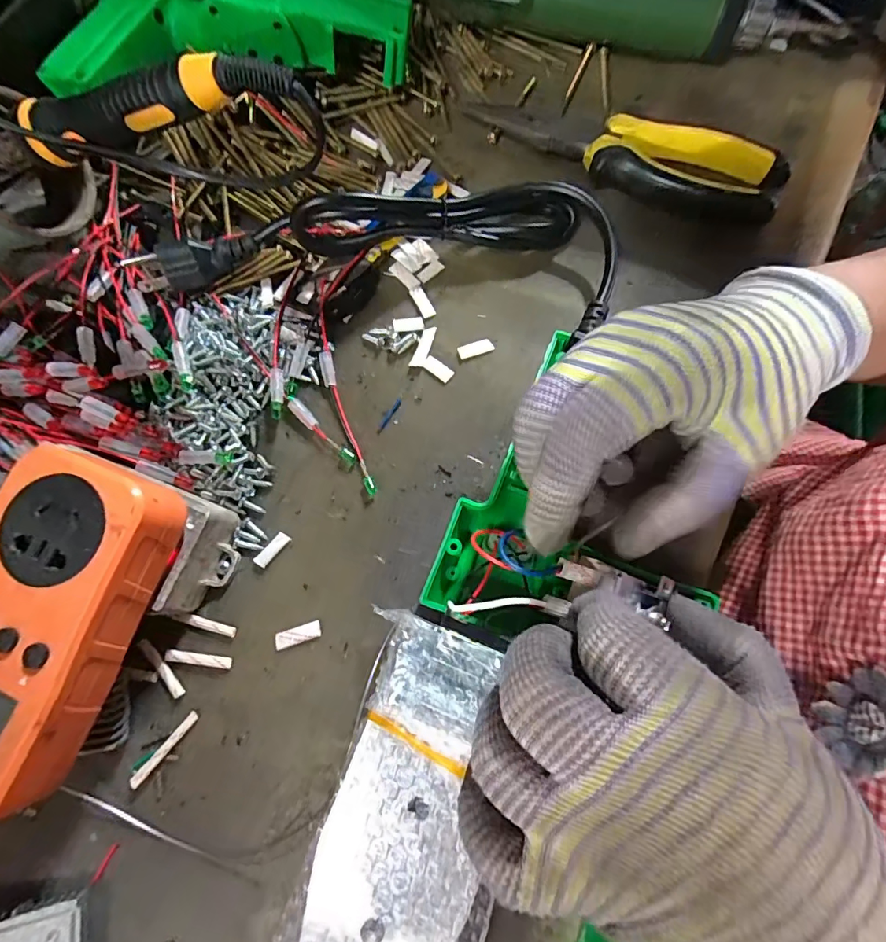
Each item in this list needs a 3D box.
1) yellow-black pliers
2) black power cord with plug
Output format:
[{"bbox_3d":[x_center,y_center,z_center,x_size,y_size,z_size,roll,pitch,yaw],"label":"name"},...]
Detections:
[{"bbox_3d":[0.101,-0.185,0.274,0.180,0.022,0.041,23,78,6],"label":"yellow-black pliers"},{"bbox_3d":[-0.036,-0.126,0.257,0.257,0.038,0.088,11,77,3],"label":"black power cord with plug"}]

